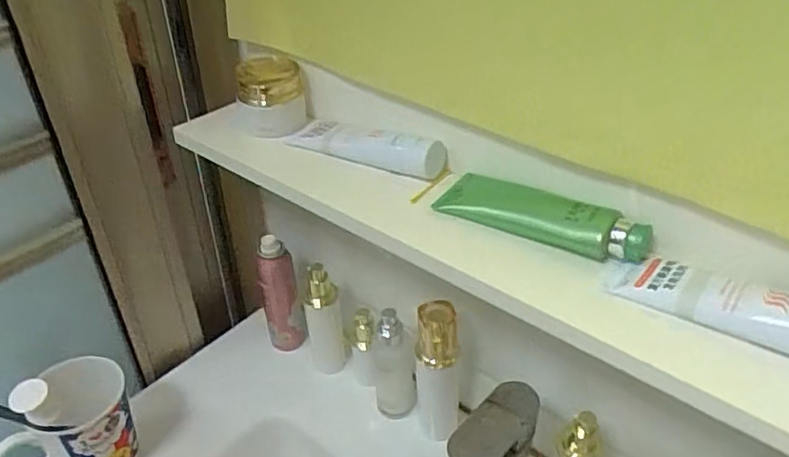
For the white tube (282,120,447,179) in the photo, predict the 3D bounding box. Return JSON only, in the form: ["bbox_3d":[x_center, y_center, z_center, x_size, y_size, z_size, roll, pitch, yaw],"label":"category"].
[{"bbox_3d":[-0.025,-0.079,0.540,0.152,0.031,0.039,20,40,25],"label":"white tube"}]

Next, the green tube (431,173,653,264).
[{"bbox_3d":[0.109,-0.014,0.451,0.158,0.030,0.048,21,40,26],"label":"green tube"}]

